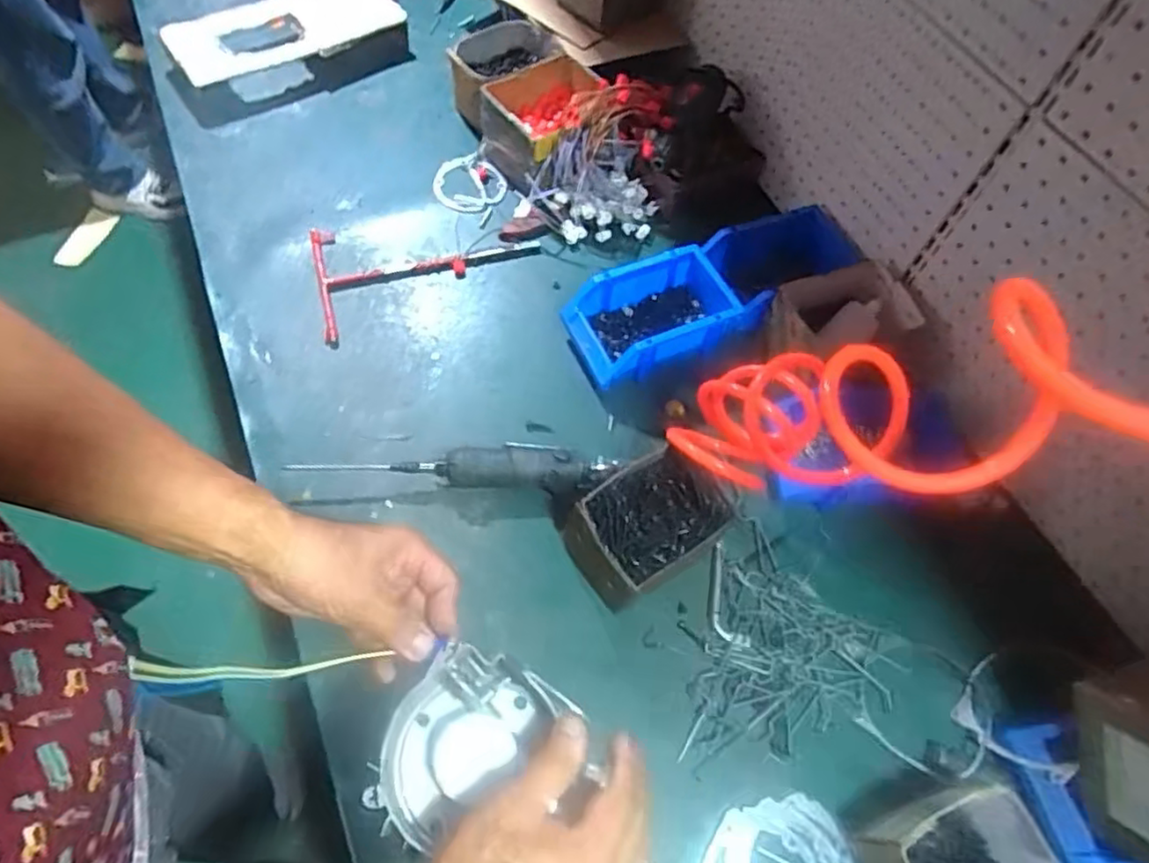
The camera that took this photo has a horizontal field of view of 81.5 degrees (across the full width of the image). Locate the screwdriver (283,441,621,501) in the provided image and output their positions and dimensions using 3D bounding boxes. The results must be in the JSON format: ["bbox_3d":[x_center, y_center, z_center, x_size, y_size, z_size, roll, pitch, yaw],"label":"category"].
[{"bbox_3d":[-0.123,0.030,0.705,0.325,0.035,0.059,5,64,1],"label":"screwdriver"}]

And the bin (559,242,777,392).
[{"bbox_3d":[0.105,-0.139,0.793,0.220,0.067,0.127,-26,68,-13],"label":"bin"}]

